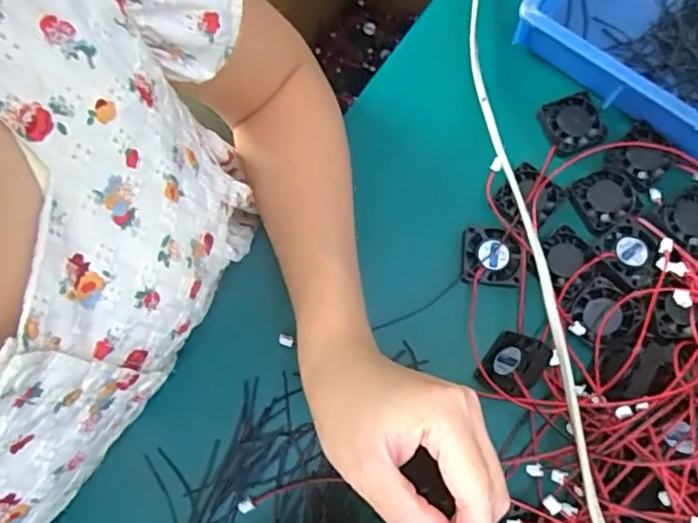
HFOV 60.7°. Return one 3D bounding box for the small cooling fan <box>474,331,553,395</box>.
[{"bbox_3d":[0.103,0.065,0.376,0.011,0.044,0.040,43,74,-29],"label":"small cooling fan"}]

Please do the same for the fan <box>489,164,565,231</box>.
[{"bbox_3d":[0.123,-0.043,0.412,0.037,0.007,0.044,36,79,9],"label":"fan"}]

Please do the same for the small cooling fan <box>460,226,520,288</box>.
[{"bbox_3d":[0.096,-0.003,0.405,0.038,0.008,0.038,7,76,3],"label":"small cooling fan"}]

